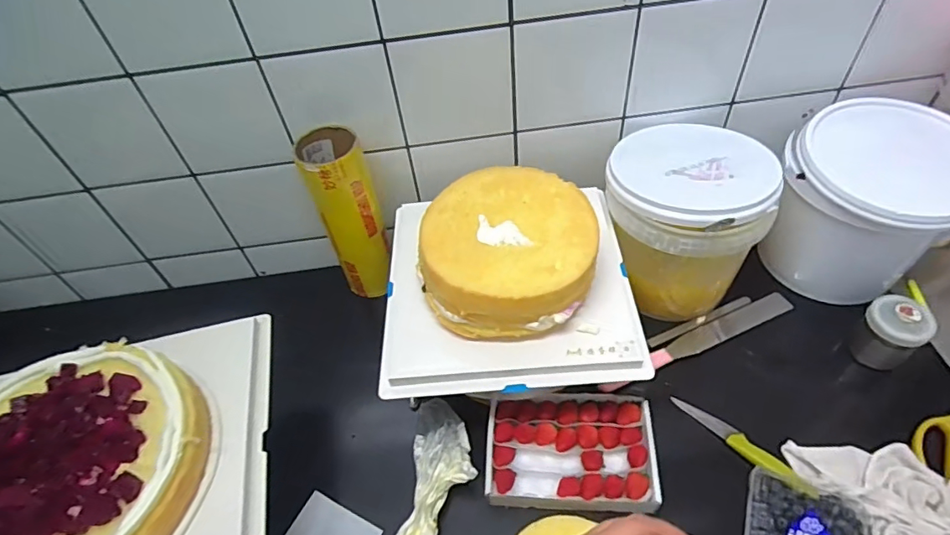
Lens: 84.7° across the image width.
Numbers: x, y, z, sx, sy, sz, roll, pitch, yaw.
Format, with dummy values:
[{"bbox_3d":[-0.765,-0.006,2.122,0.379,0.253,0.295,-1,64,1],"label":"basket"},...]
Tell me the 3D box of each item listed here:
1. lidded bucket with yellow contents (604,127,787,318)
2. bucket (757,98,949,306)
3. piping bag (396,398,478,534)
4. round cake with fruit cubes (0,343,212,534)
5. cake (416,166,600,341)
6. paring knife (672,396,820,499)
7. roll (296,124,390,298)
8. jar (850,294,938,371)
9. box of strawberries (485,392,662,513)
[{"bbox_3d":[0.277,-0.058,0.708,0.192,0.201,0.184,-3,50,4],"label":"lidded bucket with yellow contents"},{"bbox_3d":[0.515,-0.075,0.707,0.206,0.232,0.182,35,62,30],"label":"bucket"},{"bbox_3d":[-0.045,0.257,0.597,0.078,0.035,0.226,3,51,9],"label":"piping bag"},{"bbox_3d":[-0.387,0.185,0.488,0.245,0.062,0.232,-3,50,4],"label":"round cake with fruit cubes"},{"bbox_3d":[0.040,-0.014,0.593,0.183,0.091,0.191,-3,50,4],"label":"cake"},{"bbox_3d":[0.316,0.210,0.622,0.028,0.023,0.171,-37,56,-22],"label":"paring knife"},{"bbox_3d":[-0.172,-0.070,0.739,0.077,0.254,0.081,-3,50,4],"label":"roll"},{"bbox_3d":[0.521,0.078,0.654,0.062,0.076,0.067,-36,55,-22],"label":"jar"},{"bbox_3d":[0.113,0.214,0.617,0.187,0.034,0.132,0,50,6],"label":"box of strawberries"}]

